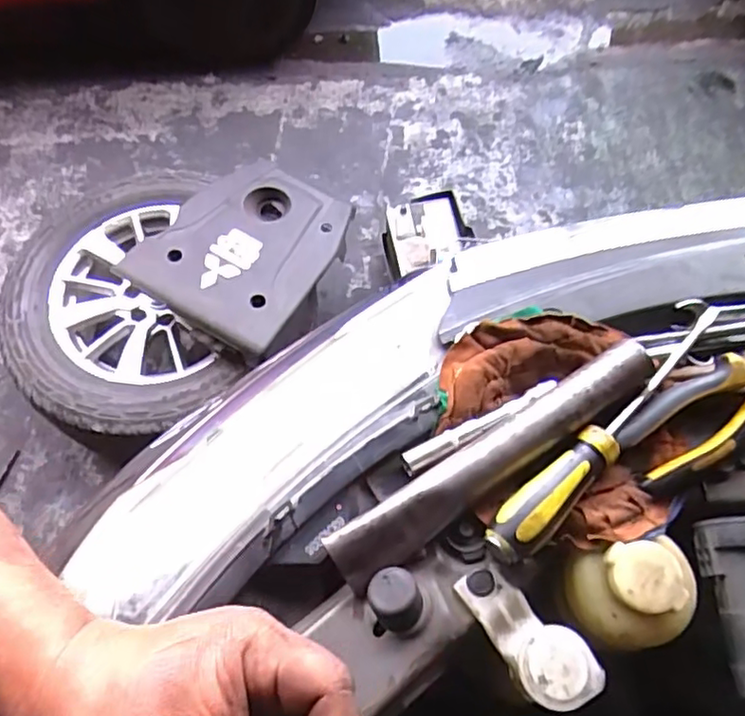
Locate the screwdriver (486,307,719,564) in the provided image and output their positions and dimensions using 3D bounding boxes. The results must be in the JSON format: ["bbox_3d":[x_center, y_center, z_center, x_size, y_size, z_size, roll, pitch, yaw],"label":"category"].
[{"bbox_3d":[0.162,0.041,0.420,0.032,0.029,0.242,42,72,18],"label":"screwdriver"}]

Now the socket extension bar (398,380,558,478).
[{"bbox_3d":[0.074,0.044,0.422,0.118,0.011,0.015,-26,67,-11],"label":"socket extension bar"}]

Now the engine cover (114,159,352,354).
[{"bbox_3d":[-0.290,-0.264,1.490,0.425,0.083,0.467,33,70,15],"label":"engine cover"}]

